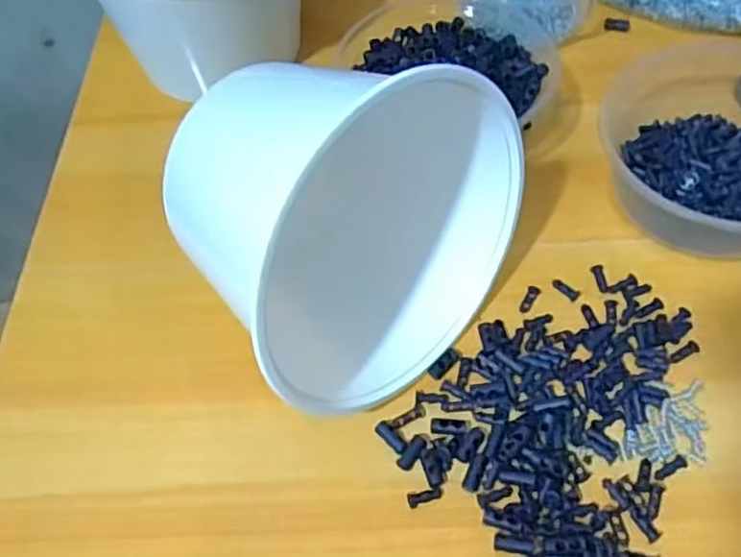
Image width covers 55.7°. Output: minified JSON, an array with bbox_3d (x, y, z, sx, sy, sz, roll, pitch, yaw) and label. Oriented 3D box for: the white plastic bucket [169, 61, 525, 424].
[{"bbox_3d":[-0.013,-0.039,0.350,0.162,0.157,0.141,-34,60,-17],"label":"white plastic bucket"}]

